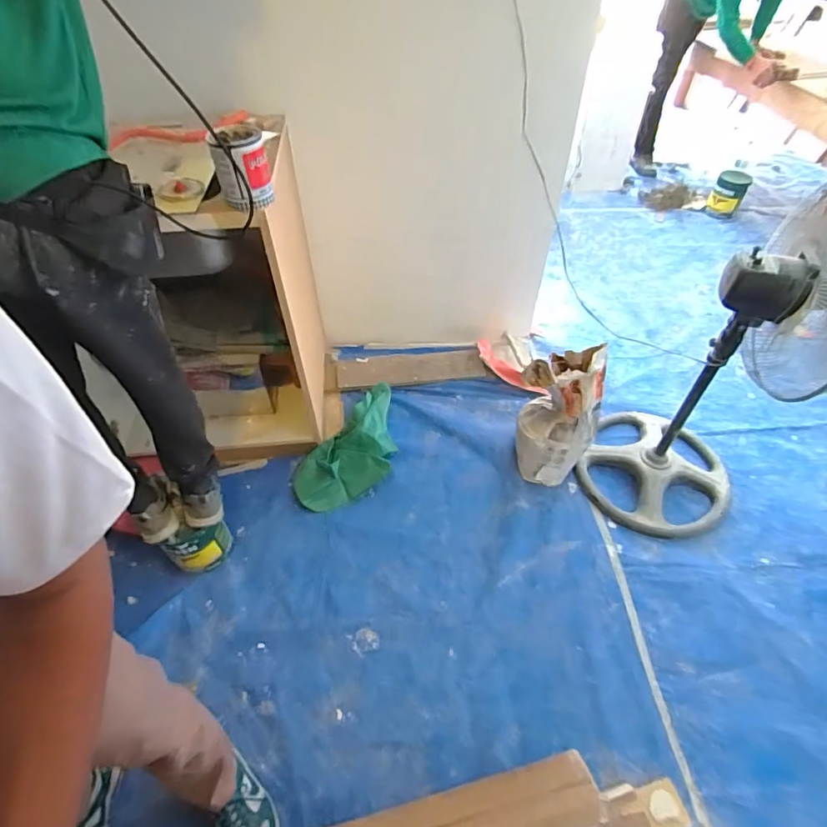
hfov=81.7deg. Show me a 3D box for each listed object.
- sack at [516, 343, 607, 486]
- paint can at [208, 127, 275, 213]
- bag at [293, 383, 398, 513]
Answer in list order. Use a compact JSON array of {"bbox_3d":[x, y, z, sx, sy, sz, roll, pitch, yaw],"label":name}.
[{"bbox_3d":[0.424,0.022,1.429,0.221,0.469,0.171,22,54,19],"label":"sack"},{"bbox_3d":[-0.347,-0.493,0.969,0.100,0.129,0.095,-1,50,1],"label":"paint can"},{"bbox_3d":[-0.188,0.124,1.590,0.235,0.122,0.469,32,58,25],"label":"bag"}]

